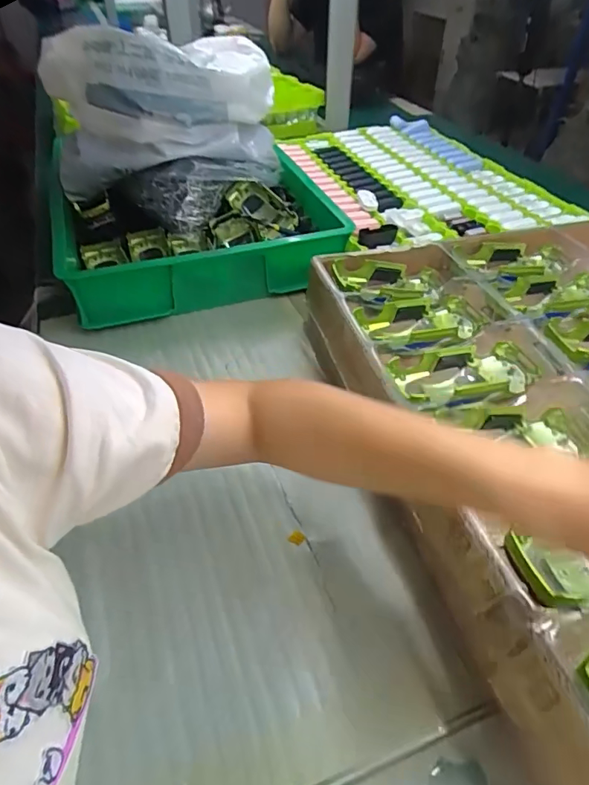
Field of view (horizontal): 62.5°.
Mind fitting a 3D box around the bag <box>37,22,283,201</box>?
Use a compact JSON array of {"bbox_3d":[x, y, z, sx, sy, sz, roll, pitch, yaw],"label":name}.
[{"bbox_3d":[-0.166,-0.395,0.686,0.303,0.195,0.188,-30,52,-27],"label":"bag"}]

